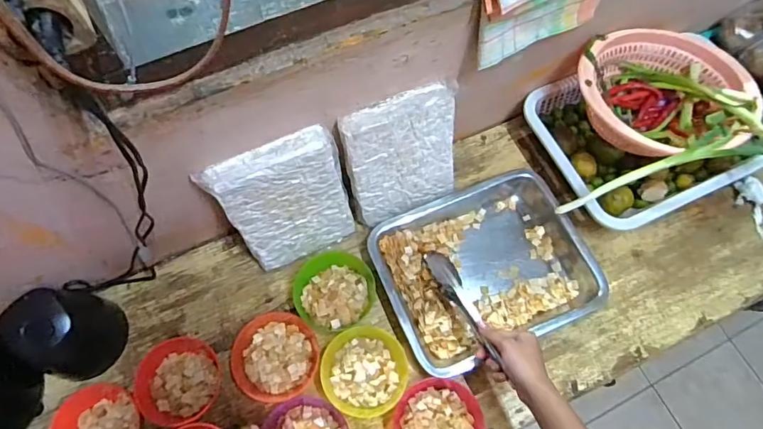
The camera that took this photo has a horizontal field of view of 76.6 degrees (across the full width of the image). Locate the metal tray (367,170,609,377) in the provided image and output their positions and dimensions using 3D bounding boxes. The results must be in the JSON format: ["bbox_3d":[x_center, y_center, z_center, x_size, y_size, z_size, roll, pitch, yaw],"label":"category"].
[{"bbox_3d":[0.148,0.073,0.723,0.293,0.044,0.246,-23,70,-10],"label":"metal tray"}]

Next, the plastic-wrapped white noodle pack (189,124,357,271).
[{"bbox_3d":[-0.129,-0.011,0.669,0.166,0.207,0.032,-24,54,-12],"label":"plastic-wrapped white noodle pack"}]

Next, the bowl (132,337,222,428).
[{"bbox_3d":[-0.270,0.225,0.657,0.104,0.049,0.110,0,68,-1],"label":"bowl"}]

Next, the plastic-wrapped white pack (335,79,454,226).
[{"bbox_3d":[0.029,-0.079,0.693,0.157,0.201,0.026,-23,52,-10],"label":"plastic-wrapped white pack"}]

